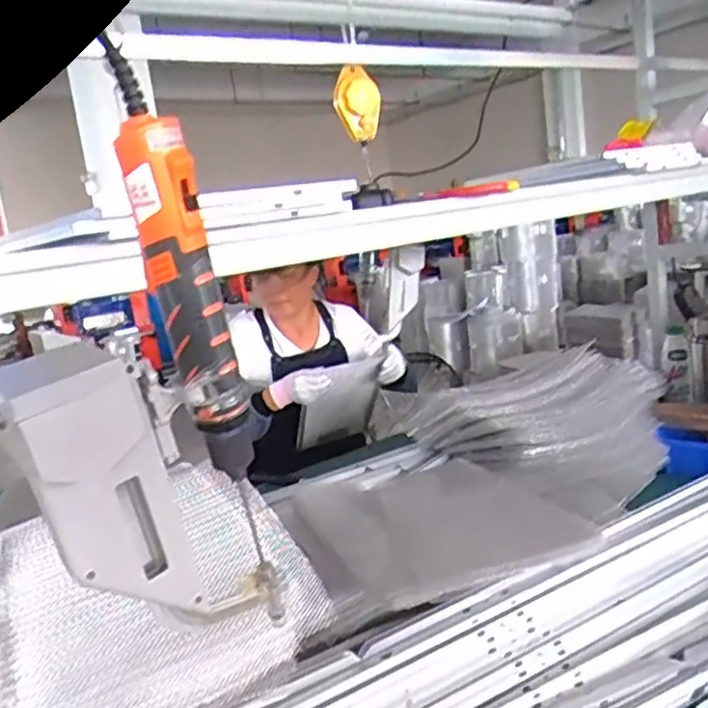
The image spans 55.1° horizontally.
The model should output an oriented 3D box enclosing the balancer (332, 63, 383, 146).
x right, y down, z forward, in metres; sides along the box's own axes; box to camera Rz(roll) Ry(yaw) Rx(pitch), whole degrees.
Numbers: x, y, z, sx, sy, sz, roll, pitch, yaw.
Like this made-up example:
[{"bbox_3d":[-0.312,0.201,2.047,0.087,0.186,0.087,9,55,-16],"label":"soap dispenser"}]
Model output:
[{"bbox_3d":[0.007,-0.472,1.271,0.087,0.137,0.056,-6,12,0],"label":"balancer"}]

